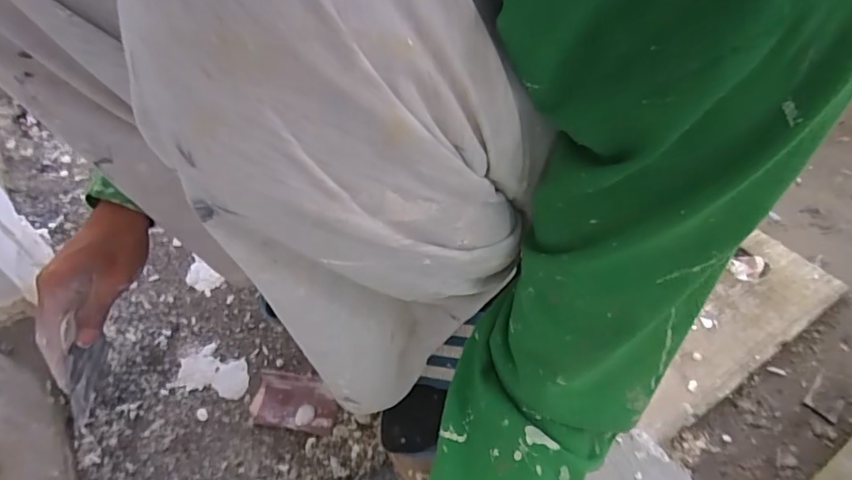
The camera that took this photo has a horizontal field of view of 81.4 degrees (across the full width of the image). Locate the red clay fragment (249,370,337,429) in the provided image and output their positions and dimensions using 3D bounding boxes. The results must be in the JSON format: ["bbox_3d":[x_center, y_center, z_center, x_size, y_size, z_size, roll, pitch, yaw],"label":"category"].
[{"bbox_3d":[-0.201,0.240,0.745,0.129,0.040,0.070,6,48,8],"label":"red clay fragment"}]

